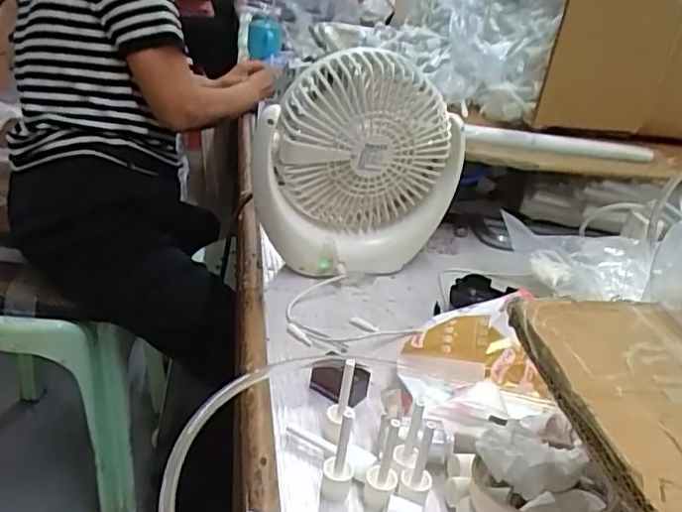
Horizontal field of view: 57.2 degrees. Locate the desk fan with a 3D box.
[{"bbox_3d":[0.016,-0.080,0.603,0.193,0.205,0.060,-3,29,-18],"label":"desk fan"}]

